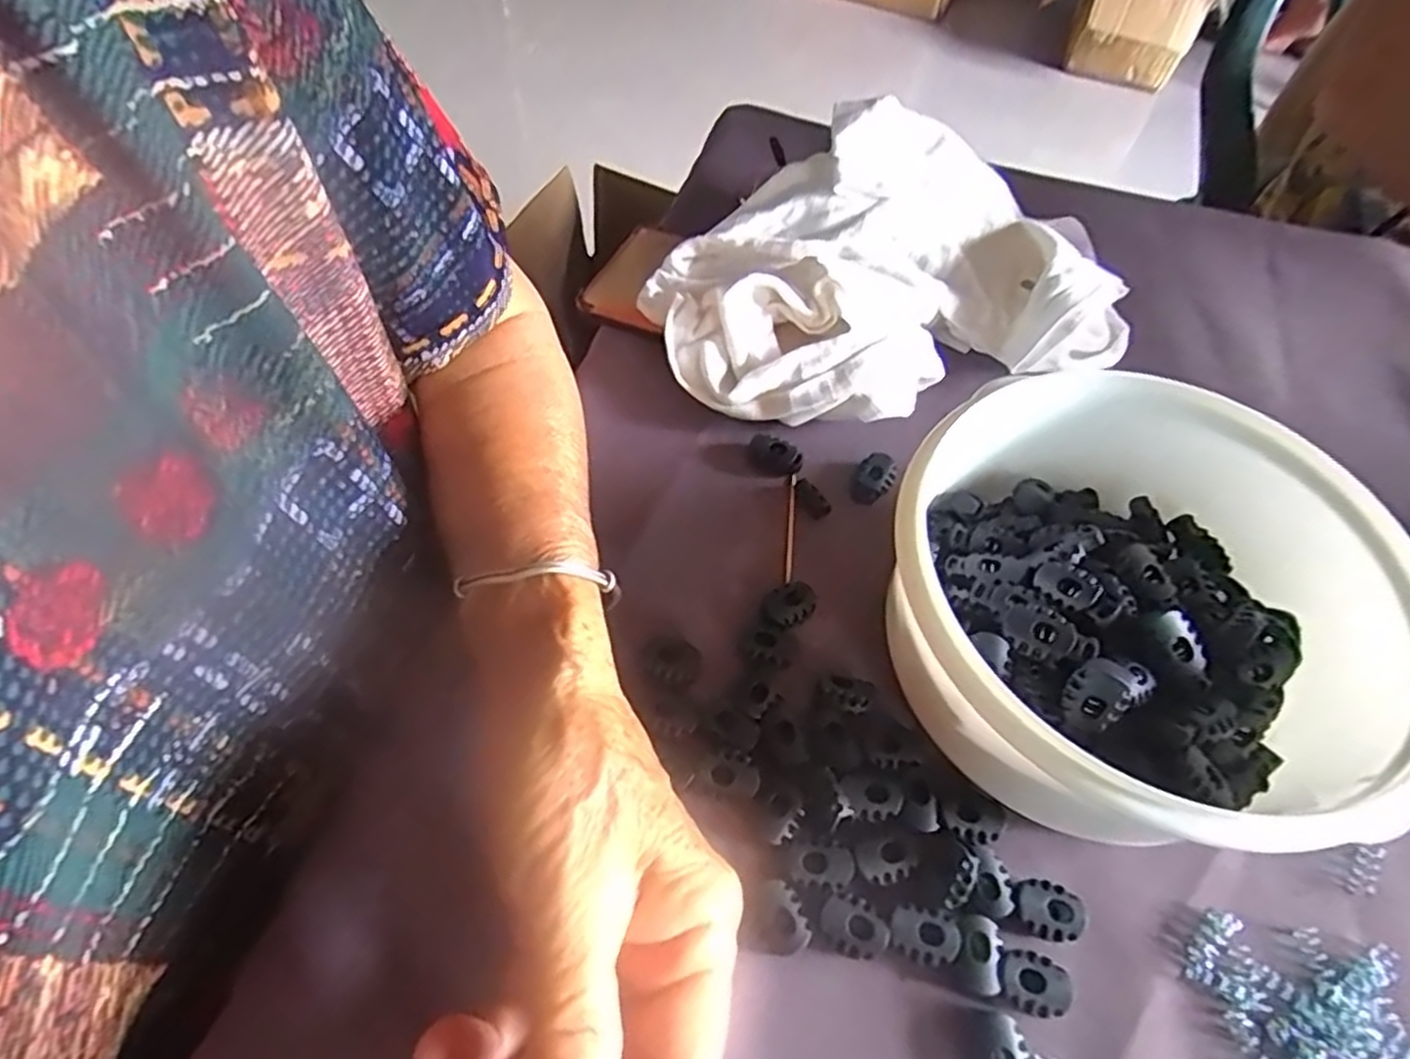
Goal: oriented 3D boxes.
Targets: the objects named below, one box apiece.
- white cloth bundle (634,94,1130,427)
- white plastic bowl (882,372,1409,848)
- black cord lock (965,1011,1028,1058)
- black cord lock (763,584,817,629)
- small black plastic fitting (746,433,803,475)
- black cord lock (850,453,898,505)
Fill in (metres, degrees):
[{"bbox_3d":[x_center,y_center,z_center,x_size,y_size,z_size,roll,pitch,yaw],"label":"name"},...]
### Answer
[{"bbox_3d":[0.091,-0.134,0.371,0.238,0.059,0.160,-10,58,-8],"label":"white cloth bundle"},{"bbox_3d":[0.142,0.029,0.255,0.146,0.074,0.156,1,57,-1],"label":"white plastic bowl"},{"bbox_3d":[0.087,0.156,0.216,0.014,0.008,0.022,1,57,-1],"label":"black cord lock"},{"bbox_3d":[0.034,0.030,0.293,0.023,0.006,0.017,-33,63,-21],"label":"black cord lock"},{"bbox_3d":[0.031,-0.034,0.337,0.027,0.008,0.014,31,61,18],"label":"small black plastic fitting"},{"bbox_3d":[0.076,-0.023,0.328,0.017,0.006,0.025,23,59,13],"label":"black cord lock"}]

